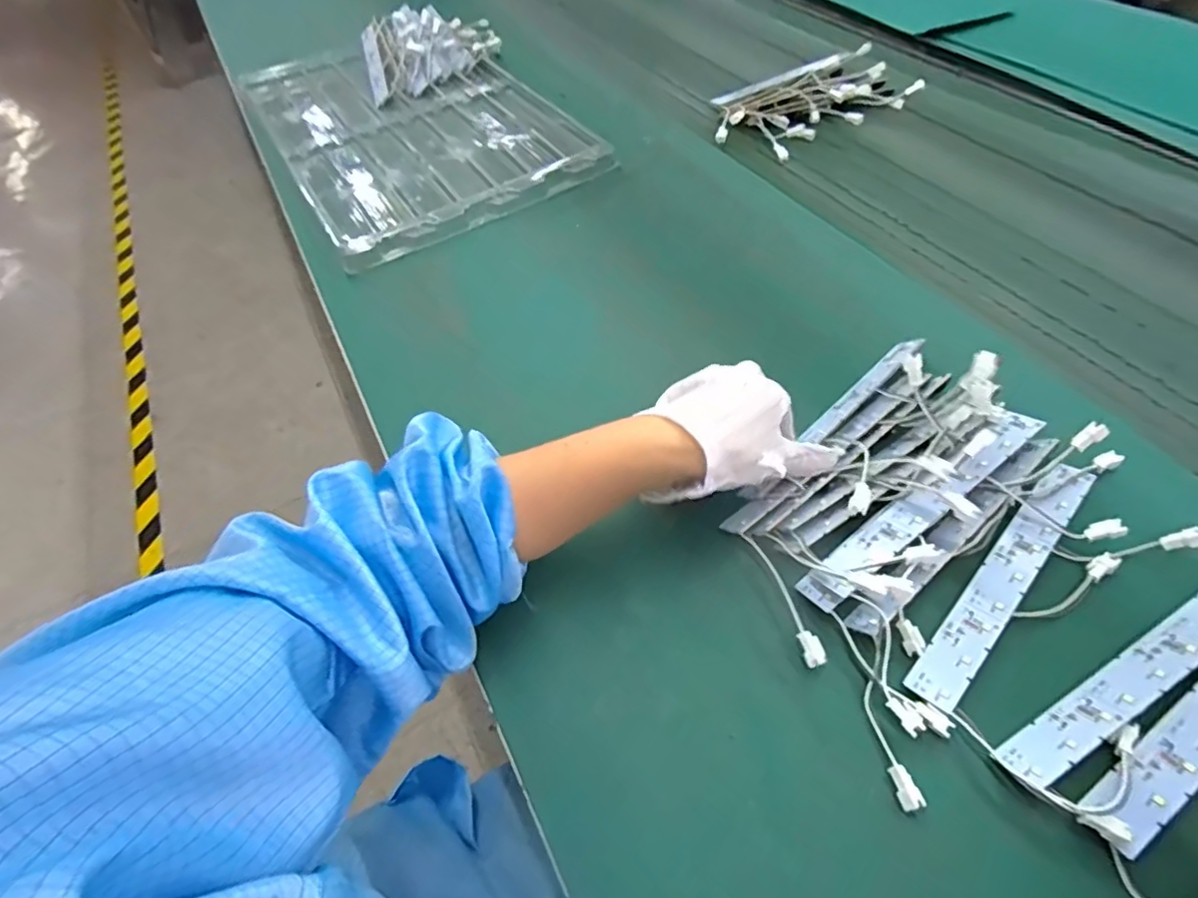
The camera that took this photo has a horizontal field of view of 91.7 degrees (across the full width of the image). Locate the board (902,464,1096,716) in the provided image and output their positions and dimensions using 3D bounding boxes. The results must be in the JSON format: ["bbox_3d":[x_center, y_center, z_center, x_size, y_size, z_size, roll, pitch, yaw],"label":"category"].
[{"bbox_3d":[0.240,0.074,0.343,0.189,0.004,0.027,-41,48,-22],"label":"board"}]

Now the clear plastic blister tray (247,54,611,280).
[{"bbox_3d":[-0.243,-0.425,0.746,0.324,0.019,0.535,-29,58,-16],"label":"clear plastic blister tray"}]

